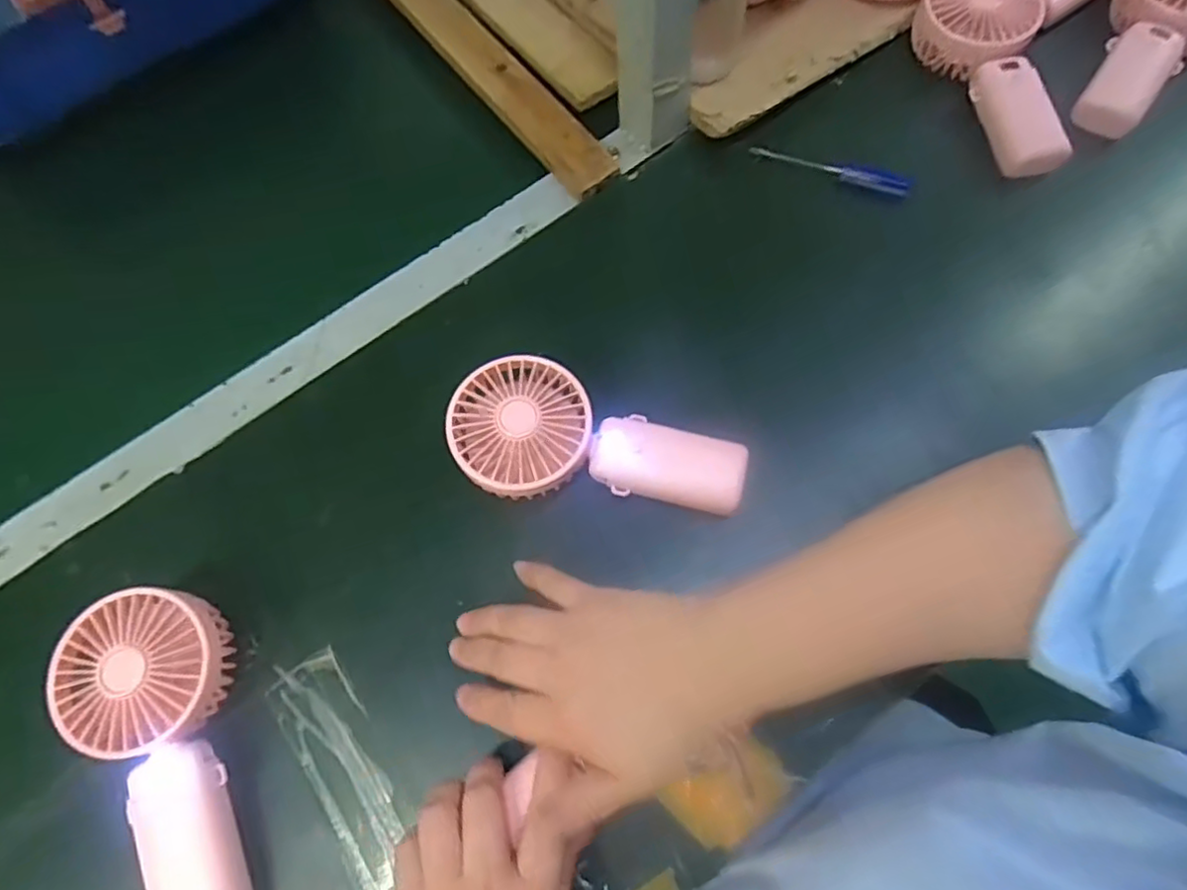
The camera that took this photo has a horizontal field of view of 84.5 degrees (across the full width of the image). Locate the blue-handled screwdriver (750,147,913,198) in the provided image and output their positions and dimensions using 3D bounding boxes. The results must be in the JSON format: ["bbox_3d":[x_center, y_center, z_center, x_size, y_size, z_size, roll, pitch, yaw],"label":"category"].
[{"bbox_3d":[0.181,-0.211,0.498,0.121,0.010,0.019,16,72,8],"label":"blue-handled screwdriver"}]

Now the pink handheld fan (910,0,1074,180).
[{"bbox_3d":[0.317,-0.290,0.503,0.083,0.044,0.185,-17,70,-4],"label":"pink handheld fan"}]

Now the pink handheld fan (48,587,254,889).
[{"bbox_3d":[-0.239,0.174,0.360,0.080,0.046,0.177,-17,70,-4],"label":"pink handheld fan"}]

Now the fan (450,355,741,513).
[{"bbox_3d":[0.004,-0.005,0.413,0.177,0.044,0.084,3,70,4],"label":"fan"}]

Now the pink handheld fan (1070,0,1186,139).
[{"bbox_3d":[0.429,-0.314,0.505,0.092,0.047,0.185,41,77,18],"label":"pink handheld fan"}]

